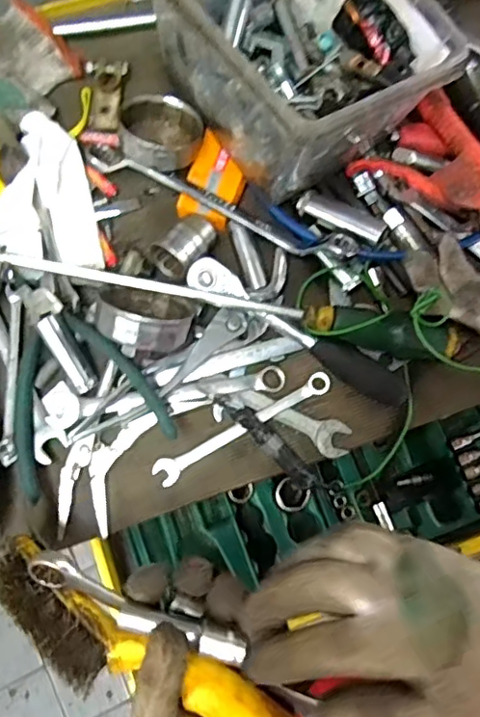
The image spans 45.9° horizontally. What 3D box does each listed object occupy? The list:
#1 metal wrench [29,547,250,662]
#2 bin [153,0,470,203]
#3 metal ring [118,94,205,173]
[{"bbox_3d":[-0.063,0.150,0.340,0.137,0.017,0.020,19,78,12],"label":"metal wrench"},{"bbox_3d":[0.041,-0.240,0.436,0.153,0.122,0.197,-39,81,-8],"label":"bin"},{"bbox_3d":[-0.065,-0.189,0.467,0.068,0.036,0.068,0,78,-1],"label":"metal ring"}]

